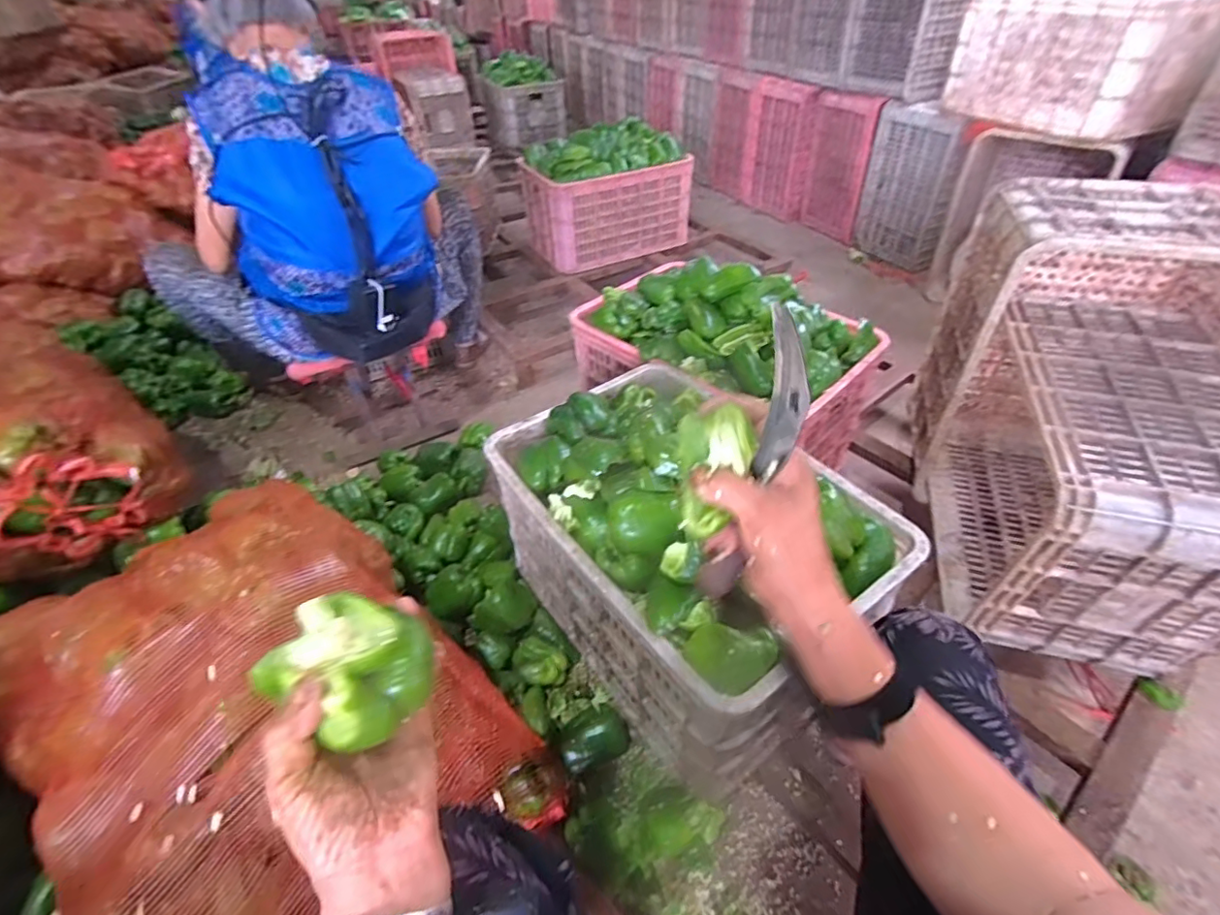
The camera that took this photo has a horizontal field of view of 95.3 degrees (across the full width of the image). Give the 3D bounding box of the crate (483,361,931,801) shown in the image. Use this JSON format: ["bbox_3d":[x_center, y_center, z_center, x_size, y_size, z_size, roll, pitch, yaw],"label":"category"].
[{"bbox_3d":[0.098,0.105,0.779,0.347,0.326,0.488,-29,49,-23],"label":"crate"}]

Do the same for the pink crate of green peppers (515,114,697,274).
[{"bbox_3d":[-0.013,-0.793,1.673,0.453,0.319,0.249,-18,45,-13],"label":"pink crate of green peppers"}]

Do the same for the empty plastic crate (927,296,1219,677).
[{"bbox_3d":[0.679,0.009,0.818,0.267,0.317,0.478,10,46,15],"label":"empty plastic crate"}]

